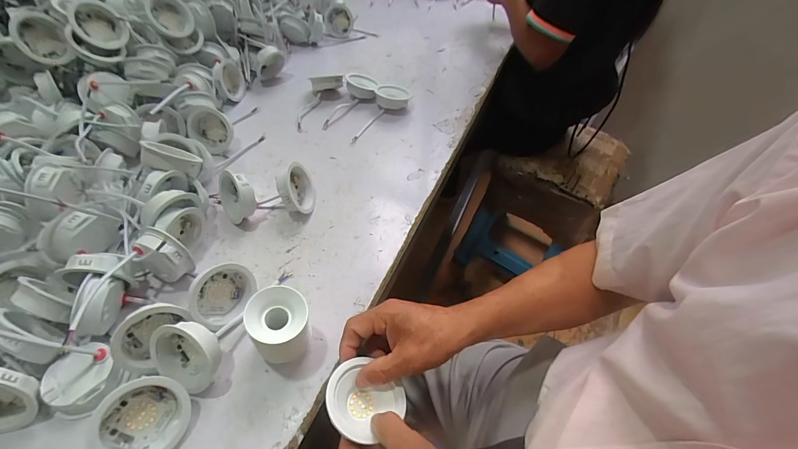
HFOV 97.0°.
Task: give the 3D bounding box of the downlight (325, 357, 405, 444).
[{"bbox_3d":[-0.032,0.159,0.319,0.067,0.028,0.063,27,54,18],"label":"downlight"}]

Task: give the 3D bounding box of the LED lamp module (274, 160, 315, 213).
[{"bbox_3d":[-0.143,-0.048,0.497,0.047,0.062,0.067,-12,52,-12],"label":"LED lamp module"}]

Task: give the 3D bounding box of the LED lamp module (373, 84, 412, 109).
[{"bbox_3d":[-0.013,-0.248,0.688,0.067,0.027,0.067,8,51,3],"label":"LED lamp module"}]

